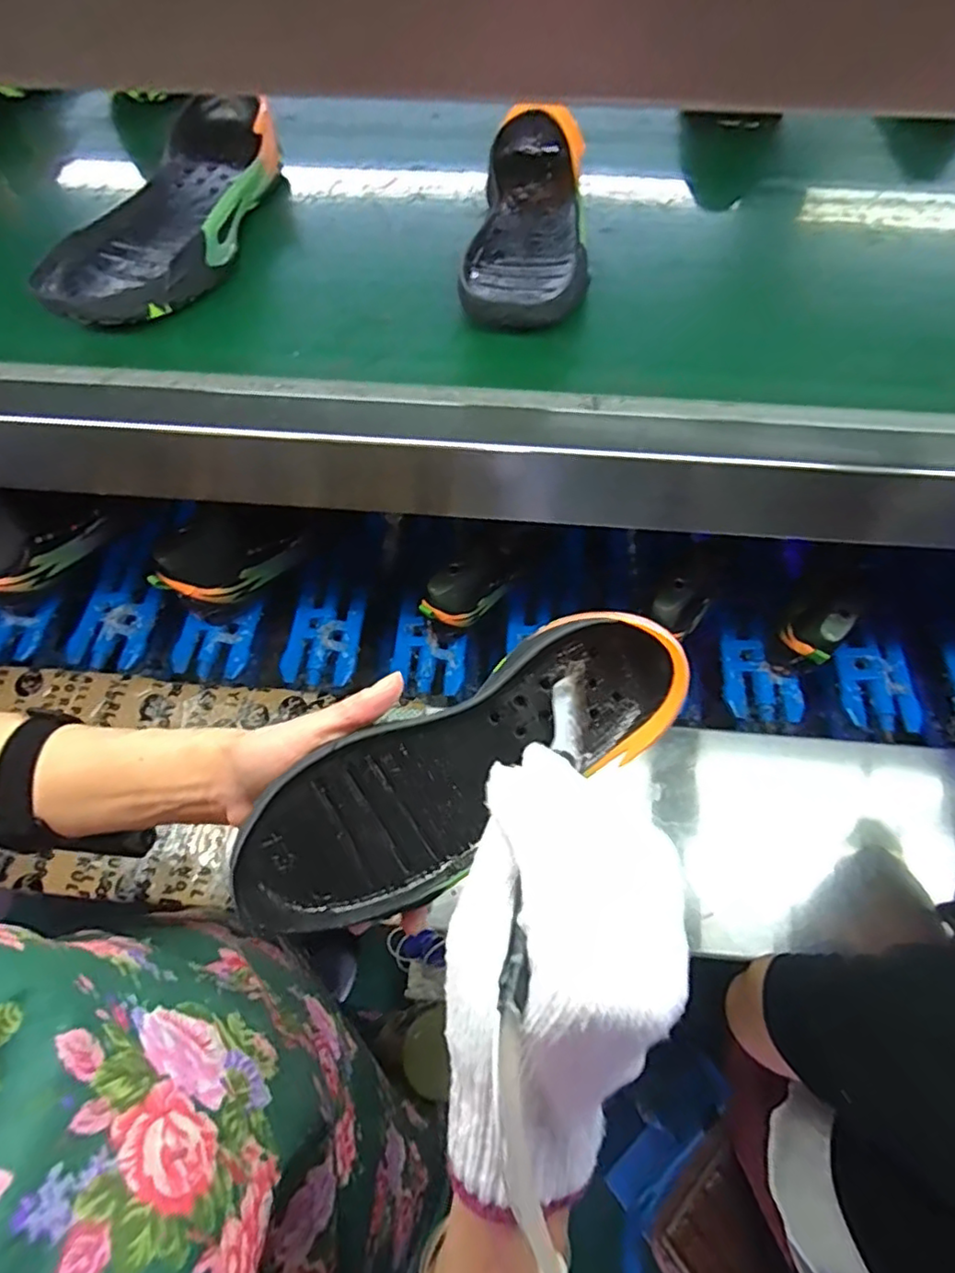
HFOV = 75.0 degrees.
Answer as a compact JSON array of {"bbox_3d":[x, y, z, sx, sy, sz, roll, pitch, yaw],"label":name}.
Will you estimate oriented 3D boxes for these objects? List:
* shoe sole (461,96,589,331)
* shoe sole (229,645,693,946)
[{"bbox_3d":[0.042,-0.310,0.472,0.092,0.046,0.215,7,73,0],"label":"shoe sole"},{"bbox_3d":[-0.004,0.070,0.307,0.237,0.040,0.089,-27,99,-9],"label":"shoe sole"}]

